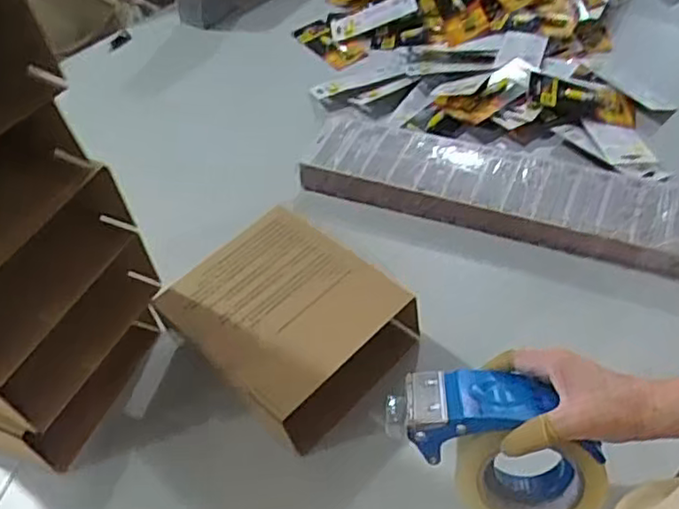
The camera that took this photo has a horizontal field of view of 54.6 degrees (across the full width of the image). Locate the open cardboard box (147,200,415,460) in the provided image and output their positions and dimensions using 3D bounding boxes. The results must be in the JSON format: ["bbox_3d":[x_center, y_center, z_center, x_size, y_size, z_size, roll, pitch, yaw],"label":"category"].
[{"bbox_3d":[-0.053,0.082,0.726,0.232,0.101,0.187,34,61,30],"label":"open cardboard box"}]

